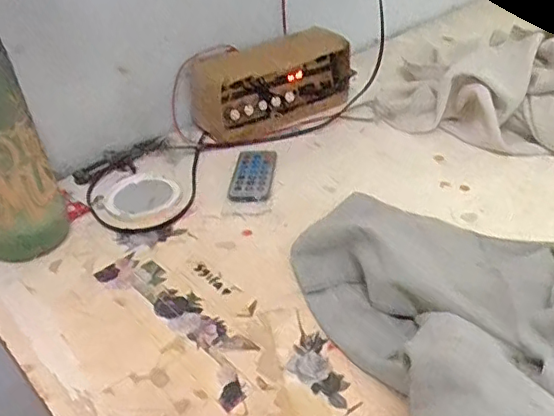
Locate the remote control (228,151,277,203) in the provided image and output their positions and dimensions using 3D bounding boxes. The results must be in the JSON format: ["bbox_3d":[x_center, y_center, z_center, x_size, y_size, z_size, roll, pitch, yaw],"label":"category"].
[{"bbox_3d":[-0.024,-0.033,0.585,0.041,0.005,0.089,-1,35,8],"label":"remote control"}]

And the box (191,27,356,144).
[{"bbox_3d":[-0.001,-0.145,0.675,0.193,0.079,0.067,-20,37,-19],"label":"box"}]

